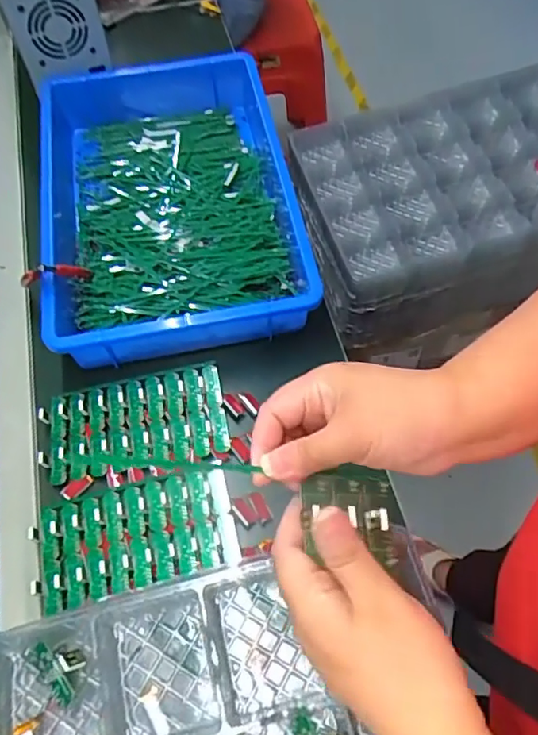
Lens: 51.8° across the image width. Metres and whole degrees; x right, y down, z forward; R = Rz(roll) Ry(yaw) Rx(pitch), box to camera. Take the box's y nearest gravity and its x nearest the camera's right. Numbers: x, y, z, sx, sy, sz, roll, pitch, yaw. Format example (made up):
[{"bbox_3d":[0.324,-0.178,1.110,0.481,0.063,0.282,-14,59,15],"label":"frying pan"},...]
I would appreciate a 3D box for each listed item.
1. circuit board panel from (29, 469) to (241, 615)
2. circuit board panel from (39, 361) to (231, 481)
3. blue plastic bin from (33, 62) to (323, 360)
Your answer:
[{"bbox_3d":[-0.126,0.156,0.523,0.183,0.022,0.096,-13,61,-5],"label":"circuit board panel"},{"bbox_3d":[-0.140,0.053,0.578,0.185,0.019,0.098,-10,61,-4],"label":"circuit board panel"},{"bbox_3d":[-0.137,-0.205,0.693,0.317,0.081,0.425,-10,61,-4],"label":"blue plastic bin"}]

